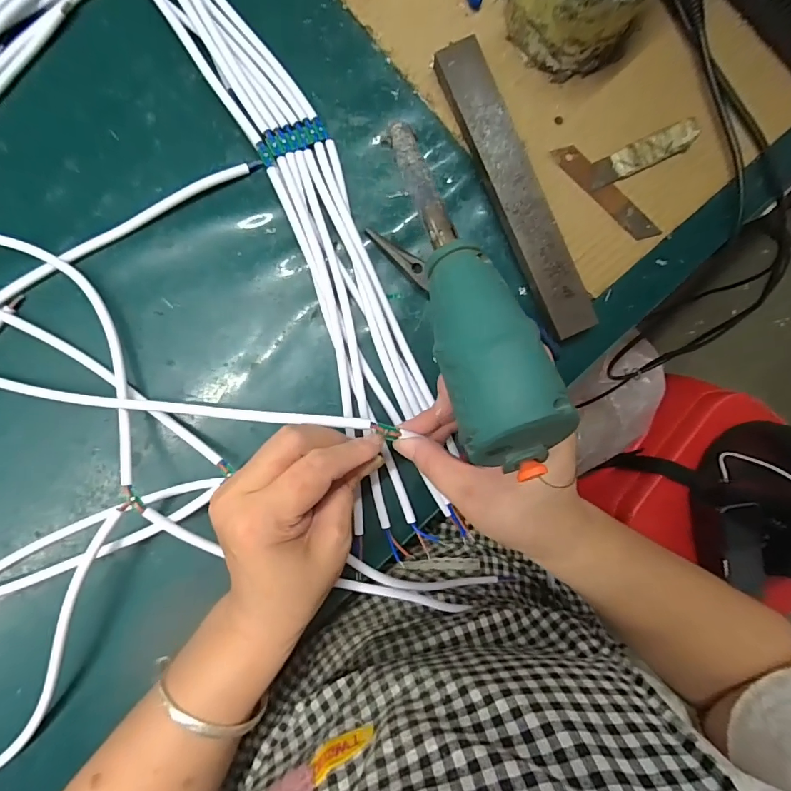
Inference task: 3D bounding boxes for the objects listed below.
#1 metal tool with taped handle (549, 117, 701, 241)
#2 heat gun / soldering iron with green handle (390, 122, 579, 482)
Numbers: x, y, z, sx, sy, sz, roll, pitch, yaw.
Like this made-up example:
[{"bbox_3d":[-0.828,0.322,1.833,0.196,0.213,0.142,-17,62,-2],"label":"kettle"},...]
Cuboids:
[{"bbox_3d":[0.172,-0.150,0.312,0.100,0.004,0.074,-13,90,-3],"label":"metal tool with taped handle"},{"bbox_3d":[0.027,-0.052,0.189,0.038,0.035,0.167,-15,70,-3],"label":"heat gun / soldering iron with green handle"}]

